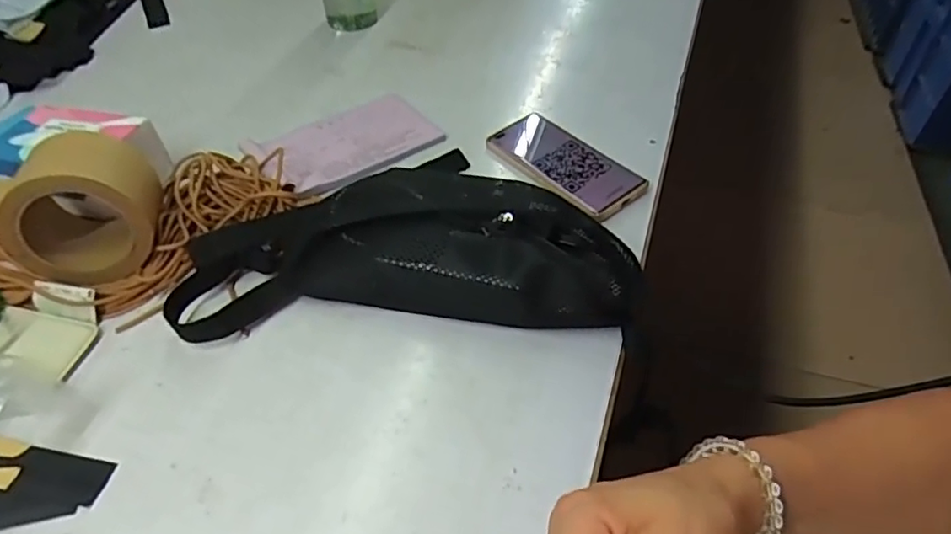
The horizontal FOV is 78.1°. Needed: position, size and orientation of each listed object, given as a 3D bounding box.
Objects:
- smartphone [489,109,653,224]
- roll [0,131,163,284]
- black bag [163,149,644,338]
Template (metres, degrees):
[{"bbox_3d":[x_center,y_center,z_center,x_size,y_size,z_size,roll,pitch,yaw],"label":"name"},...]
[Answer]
[{"bbox_3d":[0.088,-0.109,0.603,0.081,0.014,0.169,-32,54,-25],"label":"smartphone"},{"bbox_3d":[-0.325,-0.049,0.493,0.110,0.113,0.090,-15,48,-12],"label":"roll"},{"bbox_3d":[-0.058,-0.028,0.492,0.368,0.073,0.161,-2,47,0],"label":"black bag"}]

